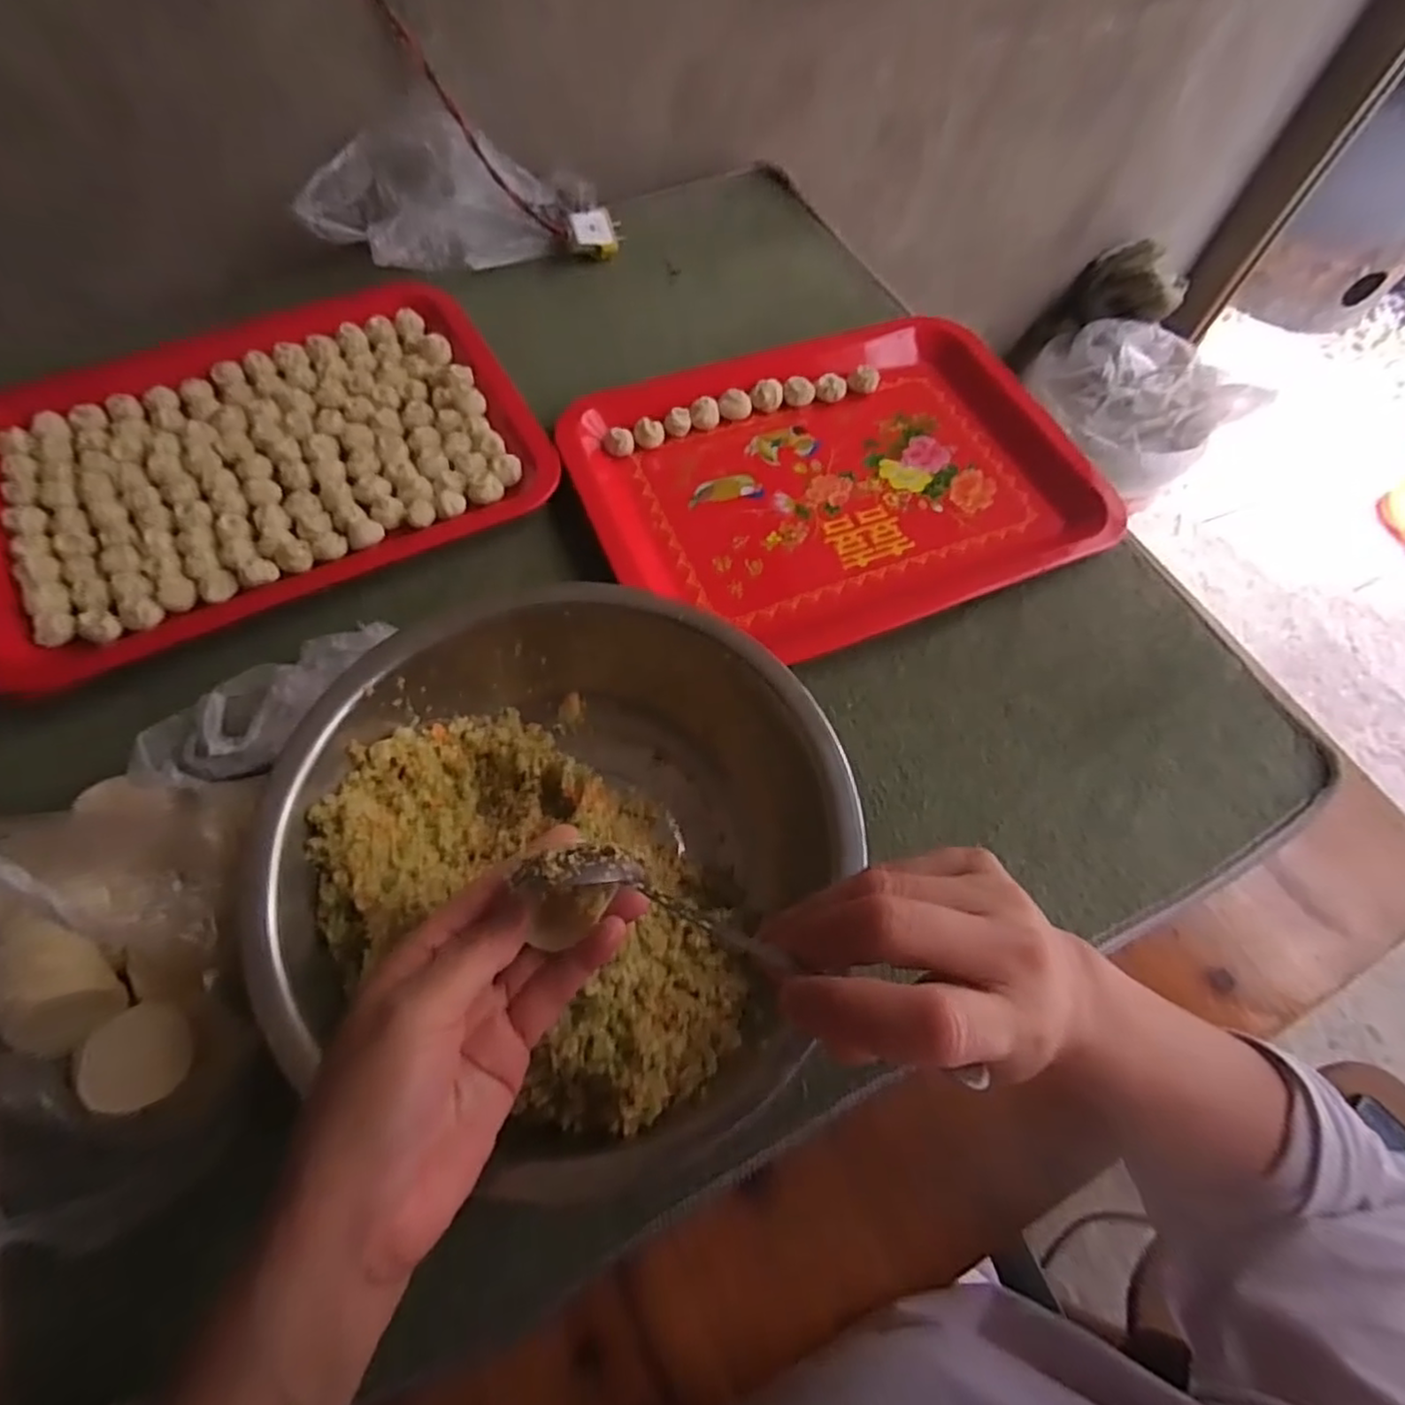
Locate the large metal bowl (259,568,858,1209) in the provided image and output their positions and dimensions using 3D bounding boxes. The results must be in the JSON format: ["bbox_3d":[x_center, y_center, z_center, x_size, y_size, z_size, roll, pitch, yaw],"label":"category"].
[{"bbox_3d":[-0.067,0.073,0.362,0.268,0.077,0.257,1,64,-3],"label":"large metal bowl"}]

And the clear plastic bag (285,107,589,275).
[{"bbox_3d":[-0.209,-0.427,0.585,0.242,0.090,0.090,-25,68,-14],"label":"clear plastic bag"}]

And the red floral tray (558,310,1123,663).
[{"bbox_3d":[0.099,-0.176,0.530,0.368,0.023,0.278,-20,67,-12],"label":"red floral tray"}]

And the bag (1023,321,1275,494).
[{"bbox_3d":[0.672,-0.494,1.094,0.234,0.128,0.296,-24,67,-16],"label":"bag"}]

